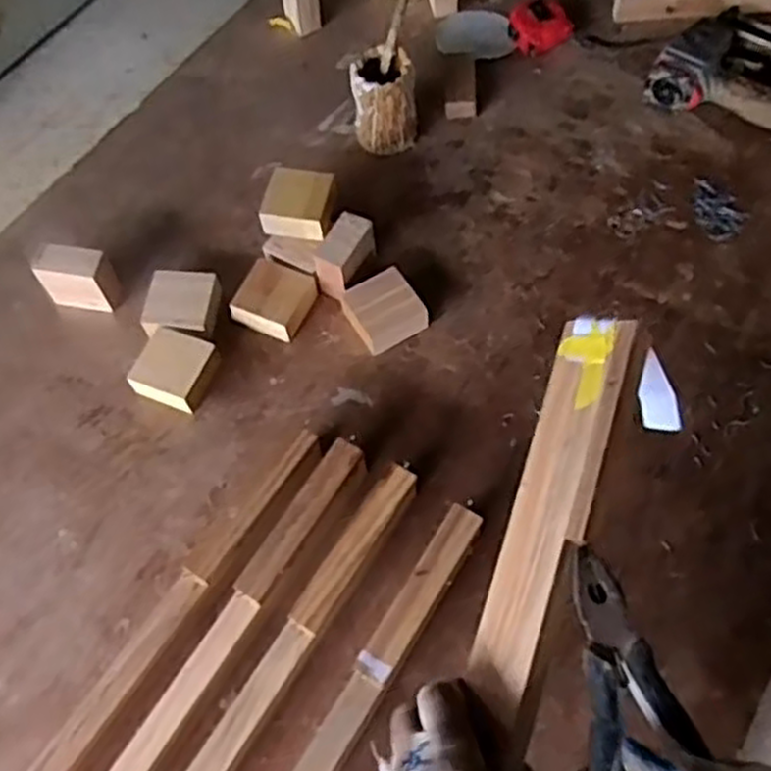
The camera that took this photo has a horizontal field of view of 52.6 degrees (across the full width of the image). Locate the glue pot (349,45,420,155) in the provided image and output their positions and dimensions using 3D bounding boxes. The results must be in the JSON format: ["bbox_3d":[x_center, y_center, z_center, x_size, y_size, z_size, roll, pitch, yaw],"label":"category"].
[{"bbox_3d":[0.000,-0.299,0.818,0.069,0.085,0.063,-2,63,1],"label":"glue pot"}]

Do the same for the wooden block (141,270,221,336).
[{"bbox_3d":[-0.193,-0.077,0.753,0.065,0.031,0.065,4,63,4],"label":"wooden block"}]

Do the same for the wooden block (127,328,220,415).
[{"bbox_3d":[-0.195,-0.013,0.731,0.065,0.034,0.065,18,65,11],"label":"wooden block"}]

